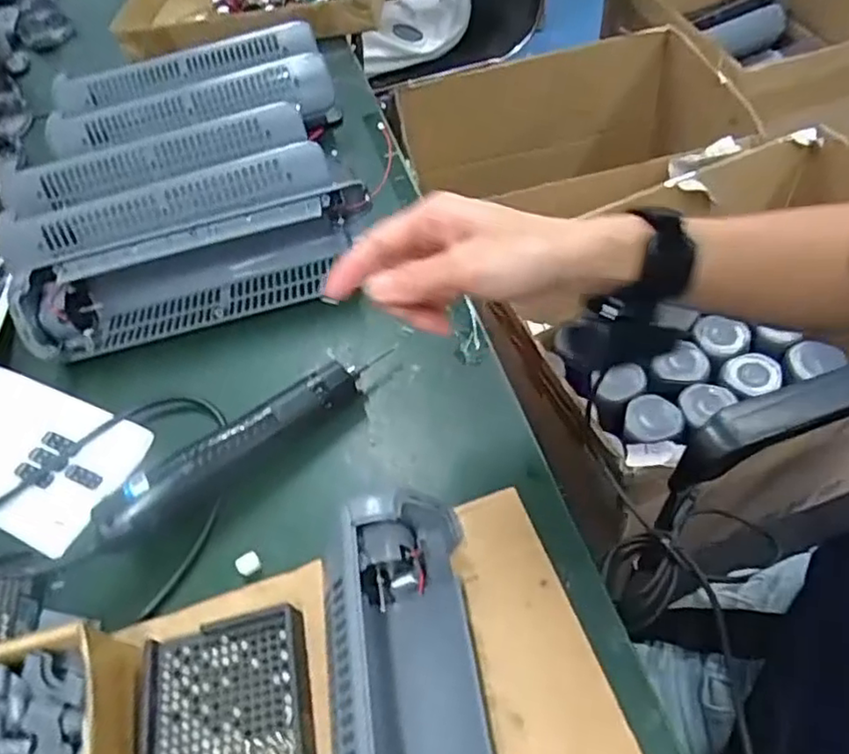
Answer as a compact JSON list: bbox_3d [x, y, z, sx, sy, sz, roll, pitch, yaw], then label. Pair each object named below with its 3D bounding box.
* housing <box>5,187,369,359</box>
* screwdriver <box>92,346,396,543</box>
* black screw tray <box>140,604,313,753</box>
[{"bbox_3d":[-0.195,-0.093,0.558,0.293,0.090,0.076,-16,52,0],"label":"housing"},{"bbox_3d":[-0.121,0.047,0.464,0.231,0.043,0.040,-36,57,-20],"label":"screwdriver"},{"bbox_3d":[-0.108,0.205,0.351,0.092,0.025,0.133,-16,52,0],"label":"black screw tray"}]

